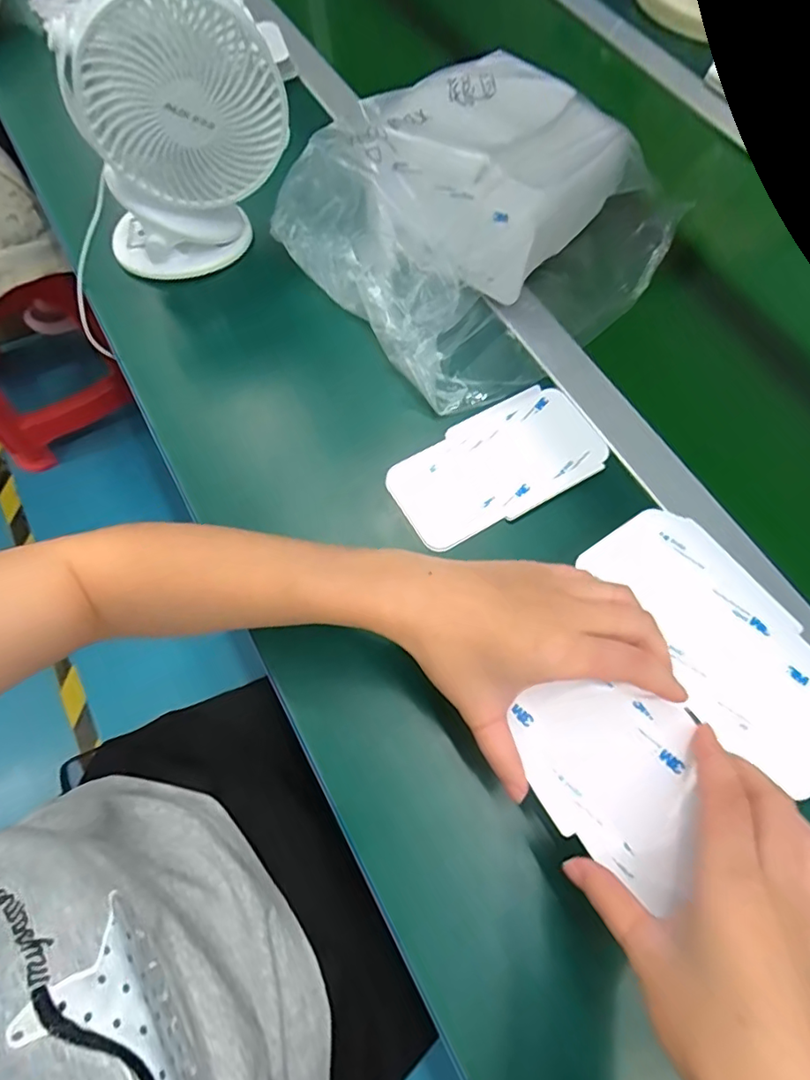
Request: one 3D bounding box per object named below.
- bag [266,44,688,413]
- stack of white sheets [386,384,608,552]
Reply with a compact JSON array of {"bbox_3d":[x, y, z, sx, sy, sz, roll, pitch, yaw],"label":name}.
[{"bbox_3d":[0.068,-0.262,0.450,0.269,0.101,0.236,-37,73,-15],"label":"bag"},{"bbox_3d":[0.070,-0.057,0.418,0.157,0.012,0.085,-28,71,-12],"label":"stack of white sheets"}]

